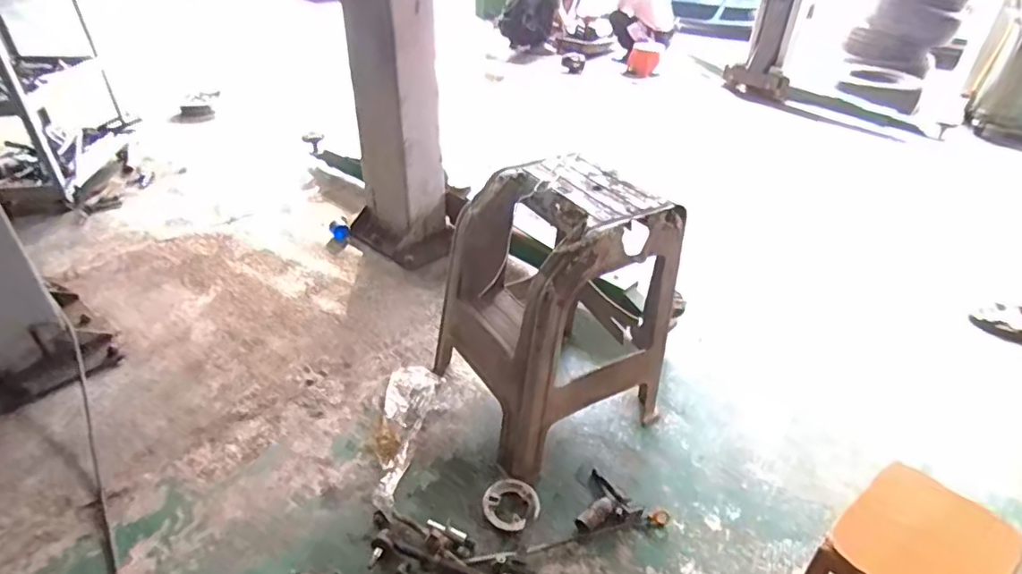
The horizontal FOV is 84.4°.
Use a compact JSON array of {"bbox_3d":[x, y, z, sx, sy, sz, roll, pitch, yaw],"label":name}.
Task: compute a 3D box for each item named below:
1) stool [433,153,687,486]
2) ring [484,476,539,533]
[{"bbox_3d":[0.102,0.037,1.359,0.449,0.563,0.441,-20,41,-27],"label":"stool"},{"bbox_3d":[-0.001,0.481,1.248,0.127,0.028,0.111,19,39,21],"label":"ring"}]

